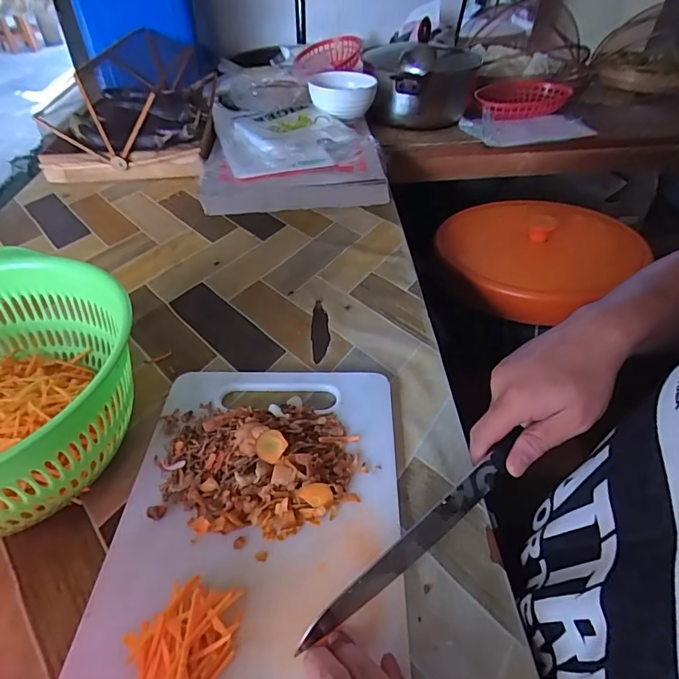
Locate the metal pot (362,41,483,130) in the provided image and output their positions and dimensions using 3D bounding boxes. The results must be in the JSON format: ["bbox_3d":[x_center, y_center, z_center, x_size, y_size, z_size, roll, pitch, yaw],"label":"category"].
[{"bbox_3d":[0.156,-0.514,0.895,0.203,0.137,0.203,0,43,0],"label":"metal pot"}]

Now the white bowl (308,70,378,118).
[{"bbox_3d":[0.003,-0.468,0.857,0.116,0.057,0.116,-6,43,-6],"label":"white bowl"}]

